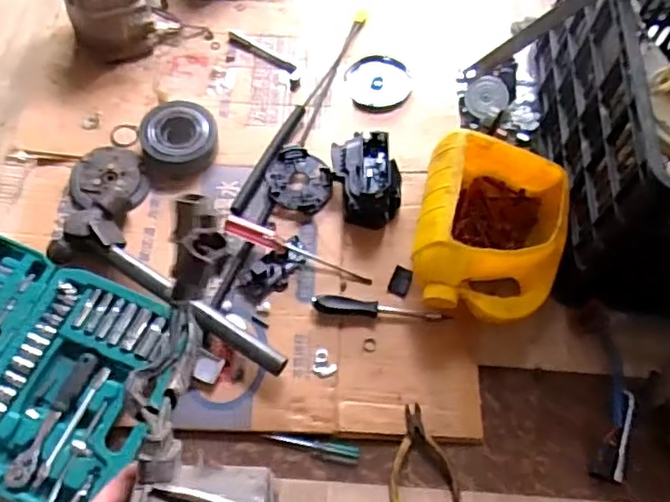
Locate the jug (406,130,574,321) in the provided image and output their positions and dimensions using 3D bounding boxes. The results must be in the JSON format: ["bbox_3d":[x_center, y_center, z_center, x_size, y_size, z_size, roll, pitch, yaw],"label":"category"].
[{"bbox_3d":[0.195,-0.024,0.806,0.181,0.115,0.218,10,60,3],"label":"jug"}]

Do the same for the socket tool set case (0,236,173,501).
[{"bbox_3d":[-0.387,0.123,0.747,0.404,0.048,0.252,21,61,9],"label":"socket tool set case"}]

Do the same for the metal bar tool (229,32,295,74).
[{"bbox_3d":[-0.113,-0.308,1.000,0.125,0.005,0.017,30,63,13],"label":"metal bar tool"}]

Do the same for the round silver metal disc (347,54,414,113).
[{"bbox_3d":[0.066,-0.257,0.976,0.093,0.014,0.096,1,60,-2],"label":"round silver metal disc"}]

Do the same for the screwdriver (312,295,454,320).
[{"bbox_3d":[0.057,0.073,0.793,0.166,0.023,0.020,6,60,0],"label":"screwdriver"}]

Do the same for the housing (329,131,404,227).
[{"bbox_3d":[0.043,-0.097,0.861,0.077,0.067,0.118,-13,63,-12],"label":"housing"}]

